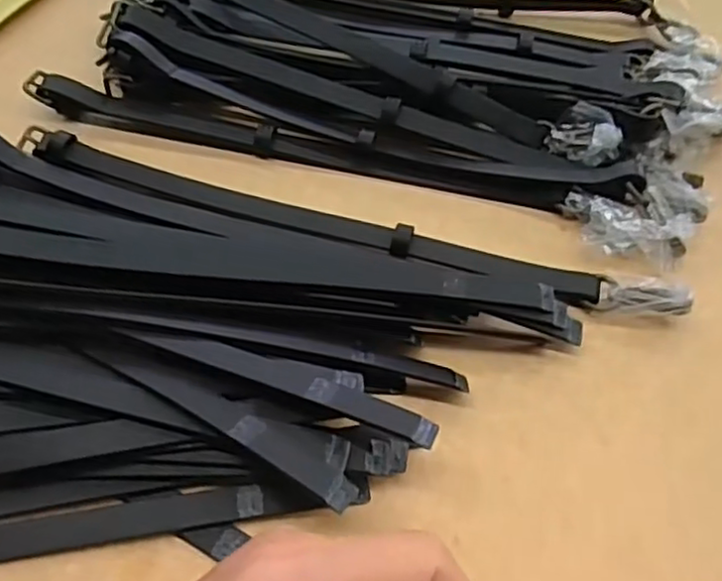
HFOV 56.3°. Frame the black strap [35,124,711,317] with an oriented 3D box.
[{"bbox_3d":[-0.017,-0.042,0.385,0.386,0.013,0.022,15,53,8],"label":"black strap"}]

